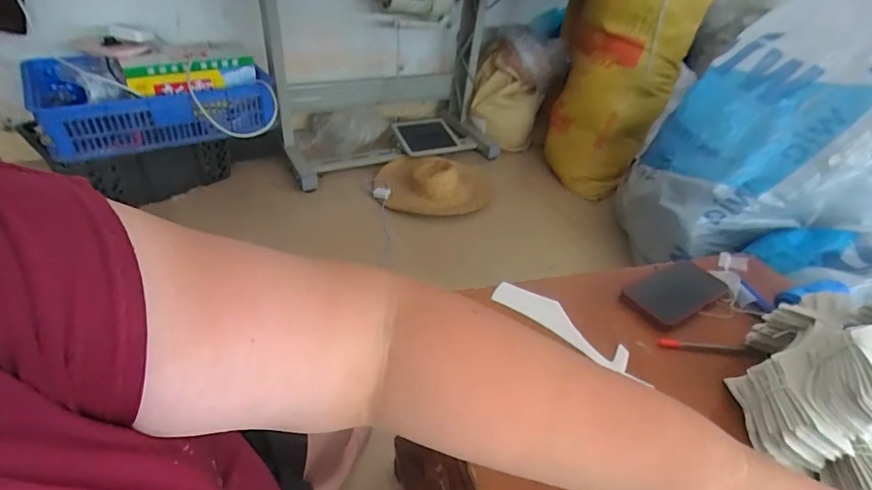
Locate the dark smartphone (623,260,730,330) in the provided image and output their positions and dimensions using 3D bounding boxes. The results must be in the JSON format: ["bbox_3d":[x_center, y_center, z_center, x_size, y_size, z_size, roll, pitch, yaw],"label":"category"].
[{"bbox_3d":[0.336,0.065,0.633,0.158,0.015,0.078,-18,45,-29],"label":"dark smartphone"}]

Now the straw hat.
[{"bbox_3d":[-0.011,-0.228,1.572,0.401,0.124,0.295,8,38,0],"label":"straw hat"}]

